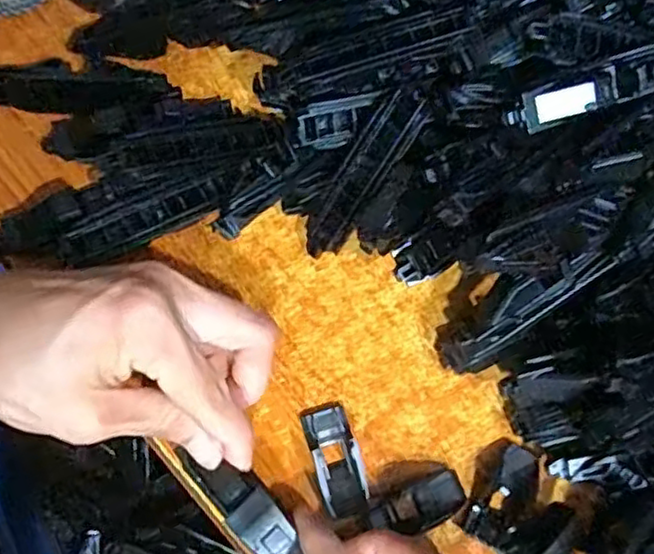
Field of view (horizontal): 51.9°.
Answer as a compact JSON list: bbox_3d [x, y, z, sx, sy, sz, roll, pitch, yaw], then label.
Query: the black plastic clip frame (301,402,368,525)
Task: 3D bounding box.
[{"bbox_3d":[0.004,0.074,0.268,0.018,0.015,0.045,-16,78,-9],"label":"black plastic clip frame"}]

